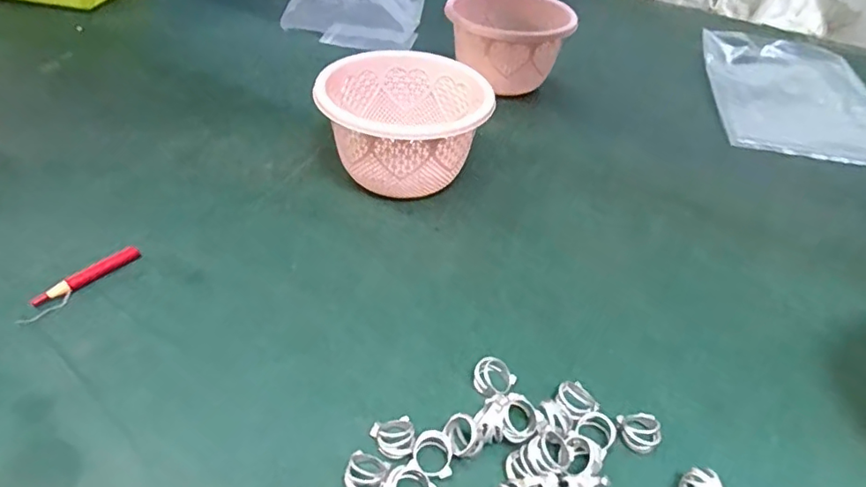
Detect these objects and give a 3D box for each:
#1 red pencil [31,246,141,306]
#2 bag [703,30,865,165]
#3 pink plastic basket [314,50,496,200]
[{"bbox_3d":[-0.245,0.023,0.394,0.011,0.010,0.073,27,46,24],"label":"red pencil"},{"bbox_3d":[0.469,-0.196,0.713,0.207,0.035,0.309,10,41,7],"label":"bag"},{"bbox_3d":[-0.029,-0.103,0.506,0.143,0.090,0.137,-8,42,-14],"label":"pink plastic basket"}]

